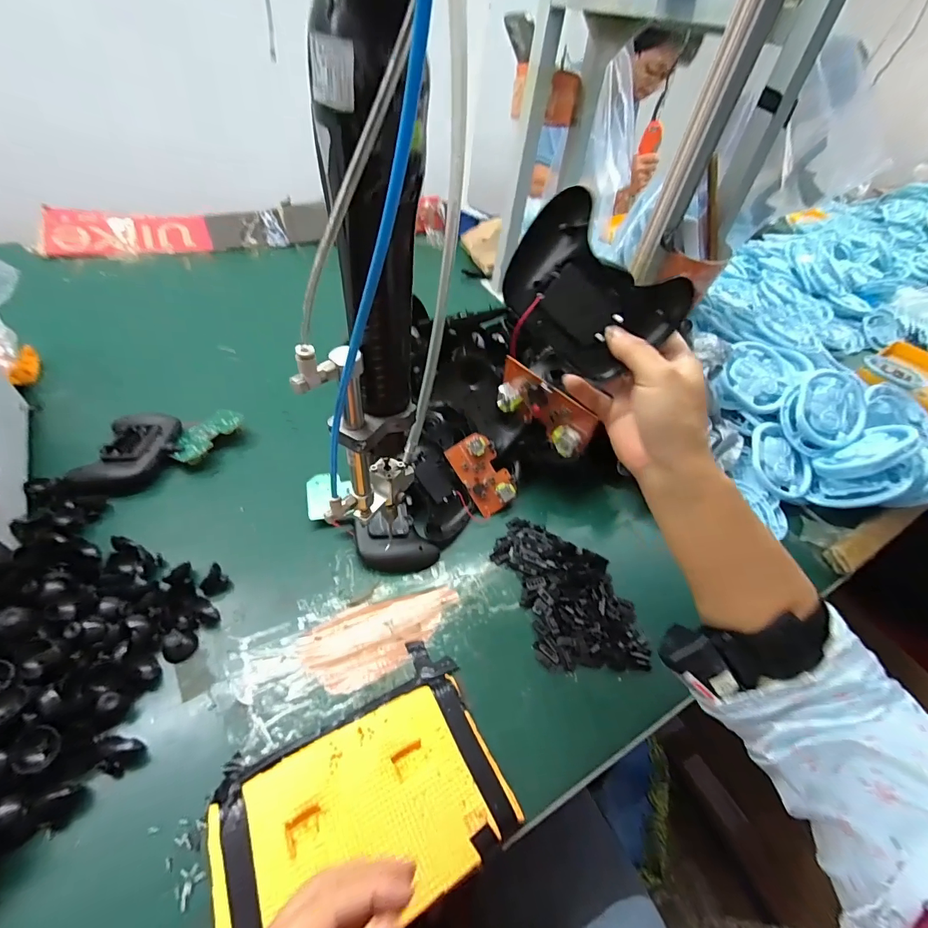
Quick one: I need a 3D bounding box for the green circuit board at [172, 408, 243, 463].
[{"bbox_3d":[-0.324,-0.037,0.531,0.057,0.012,0.091,24,49,13],"label":"green circuit board"}]

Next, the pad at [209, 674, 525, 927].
[{"bbox_3d":[-0.070,0.249,0.309,0.192,0.021,0.128,-20,54,-22],"label":"pad"}]

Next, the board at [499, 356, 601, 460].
[{"bbox_3d":[0.064,-0.047,0.355,0.091,0.046,0.023,38,53,24],"label":"board"}]

